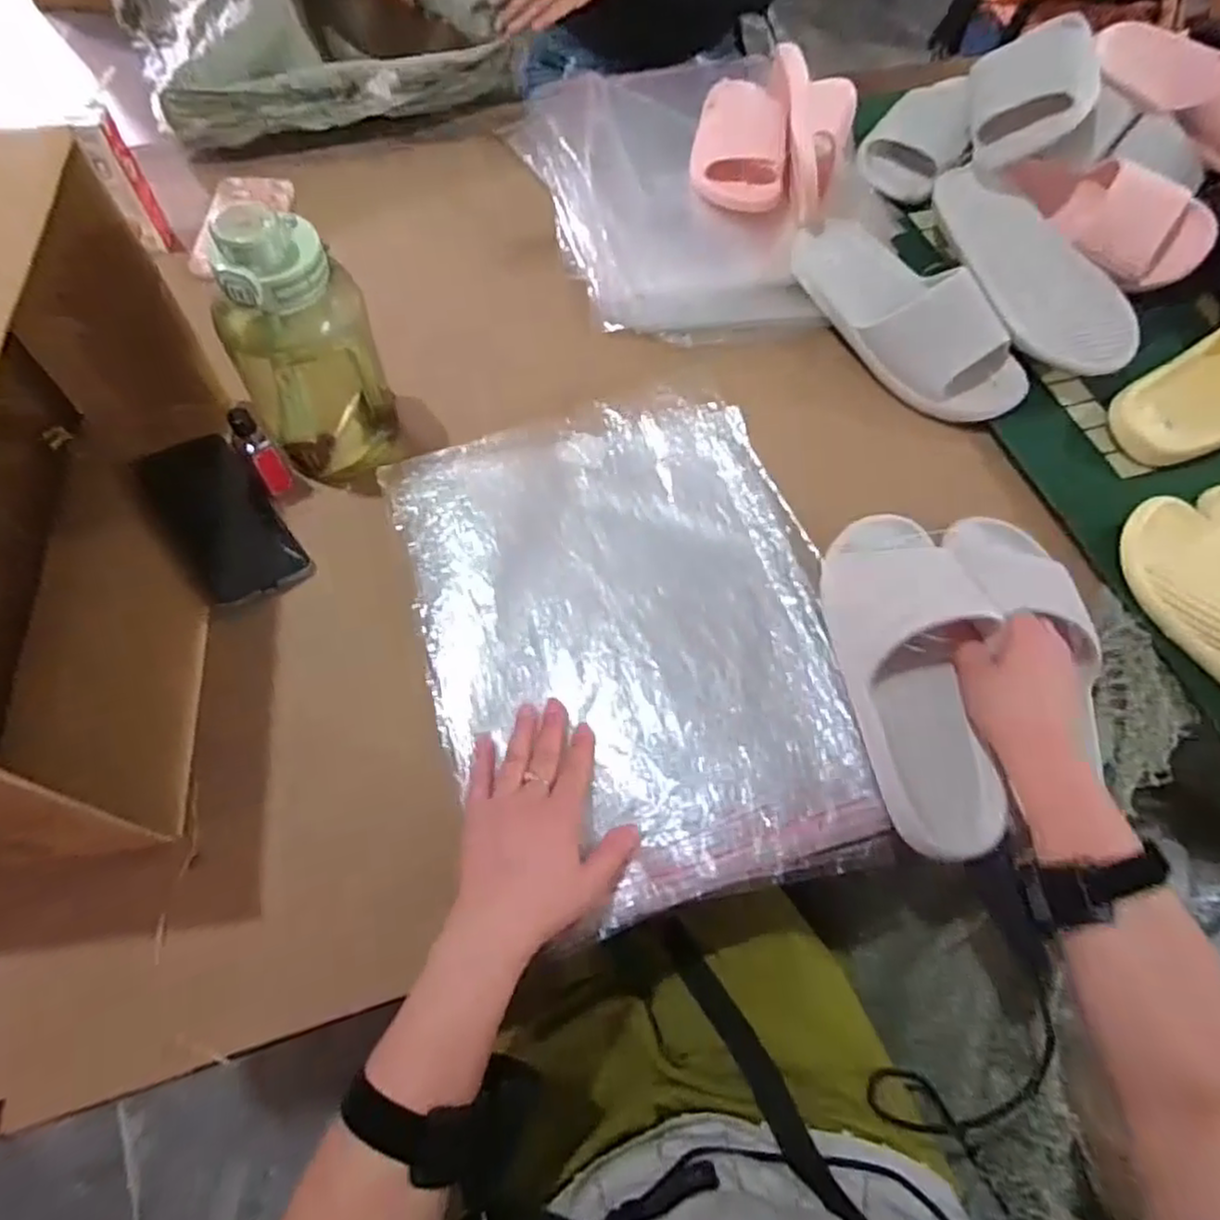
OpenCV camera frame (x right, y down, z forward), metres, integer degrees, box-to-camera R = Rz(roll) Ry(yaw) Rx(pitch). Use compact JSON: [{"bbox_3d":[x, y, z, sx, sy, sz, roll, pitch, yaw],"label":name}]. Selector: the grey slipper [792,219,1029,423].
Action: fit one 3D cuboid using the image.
[{"bbox_3d":[0.293,-0.301,0.712,0.107,0.056,0.281,-36,70,-17],"label":"grey slipper"}]

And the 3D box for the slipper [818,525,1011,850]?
[{"bbox_3d":[0.235,0.044,0.539,0.110,0.064,0.264,-4,73,-4],"label":"slipper"}]

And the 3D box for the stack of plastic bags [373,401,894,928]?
[{"bbox_3d":[0.023,0.017,0.578,0.327,0.026,0.419,-16,66,-9],"label":"stack of plastic bags"}]

